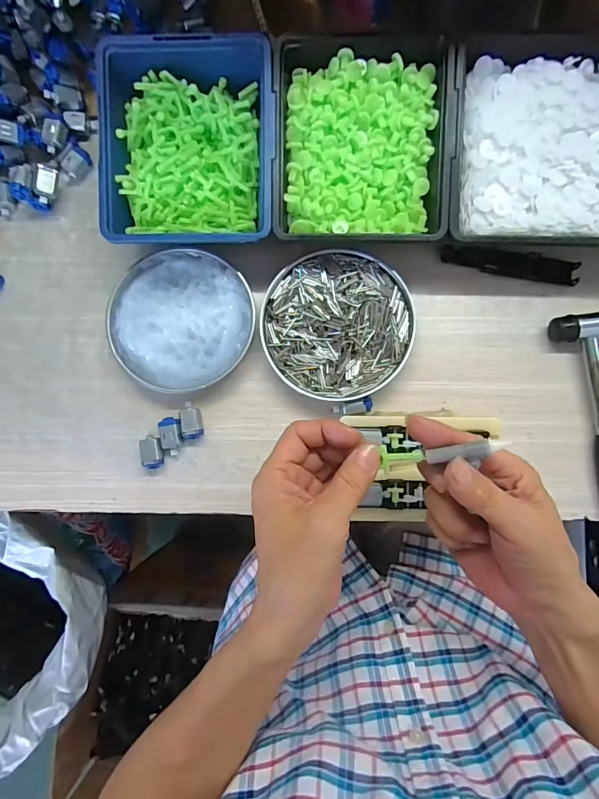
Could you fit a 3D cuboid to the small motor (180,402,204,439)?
[{"bbox_3d":[-0.099,0.019,0.373,0.017,0.013,0.033,-9,87,2],"label":"small motor"}]

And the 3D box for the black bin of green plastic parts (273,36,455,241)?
[{"bbox_3d":[0.052,-0.214,0.348,0.142,0.043,0.160,0,88,2],"label":"black bin of green plastic parts"}]

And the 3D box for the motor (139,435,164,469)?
[{"bbox_3d":[-0.134,0.048,0.371,0.019,0.014,0.029,-14,87,1],"label":"motor"}]

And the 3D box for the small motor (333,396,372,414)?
[{"bbox_3d":[0.048,0.007,0.368,0.034,0.016,0.013,-9,87,2],"label":"small motor"}]

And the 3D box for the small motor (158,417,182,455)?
[{"bbox_3d":[-0.117,0.034,0.372,0.020,0.012,0.034,0,88,2],"label":"small motor"}]

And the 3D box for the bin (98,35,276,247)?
[{"bbox_3d":[-0.095,-0.217,0.358,0.146,0.051,0.166,1,88,2],"label":"bin"}]

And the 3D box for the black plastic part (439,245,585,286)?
[{"bbox_3d":[0.194,-0.127,0.377,0.122,0.007,0.022,10,88,2],"label":"black plastic part"}]

